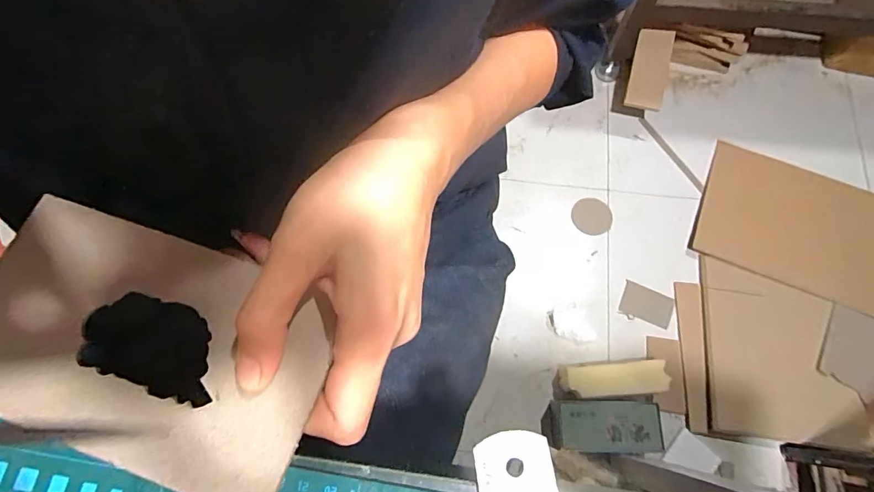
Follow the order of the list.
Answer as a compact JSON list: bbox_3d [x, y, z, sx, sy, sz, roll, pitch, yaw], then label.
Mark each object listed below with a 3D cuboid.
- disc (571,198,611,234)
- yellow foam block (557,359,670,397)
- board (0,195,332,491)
[{"bbox_3d":[0.360,-0.068,1.032,0.089,0.008,0.091,-2,74,6],"label":"disc"},{"bbox_3d":[0.346,0.260,0.870,0.199,0.051,0.063,-4,71,0],"label":"yellow foam block"},{"bbox_3d":[-0.124,0.039,0.184,0.157,0.004,0.089,17,69,7],"label":"board"}]

